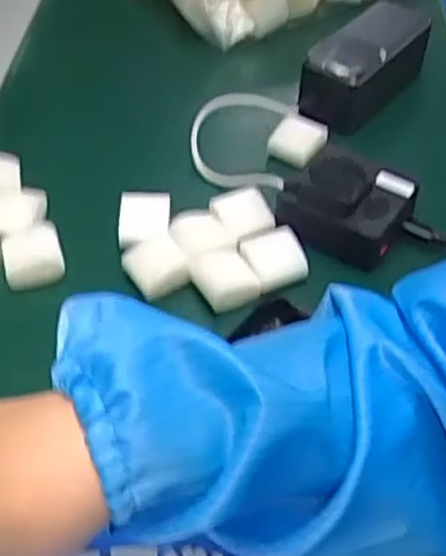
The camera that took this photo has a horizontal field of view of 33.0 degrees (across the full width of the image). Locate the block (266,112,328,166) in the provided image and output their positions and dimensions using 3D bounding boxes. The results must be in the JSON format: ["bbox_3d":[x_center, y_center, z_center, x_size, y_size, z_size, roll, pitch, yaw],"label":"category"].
[{"bbox_3d":[0.058,-0.104,0.579,0.036,0.022,0.038,30,52,20],"label":"block"}]

